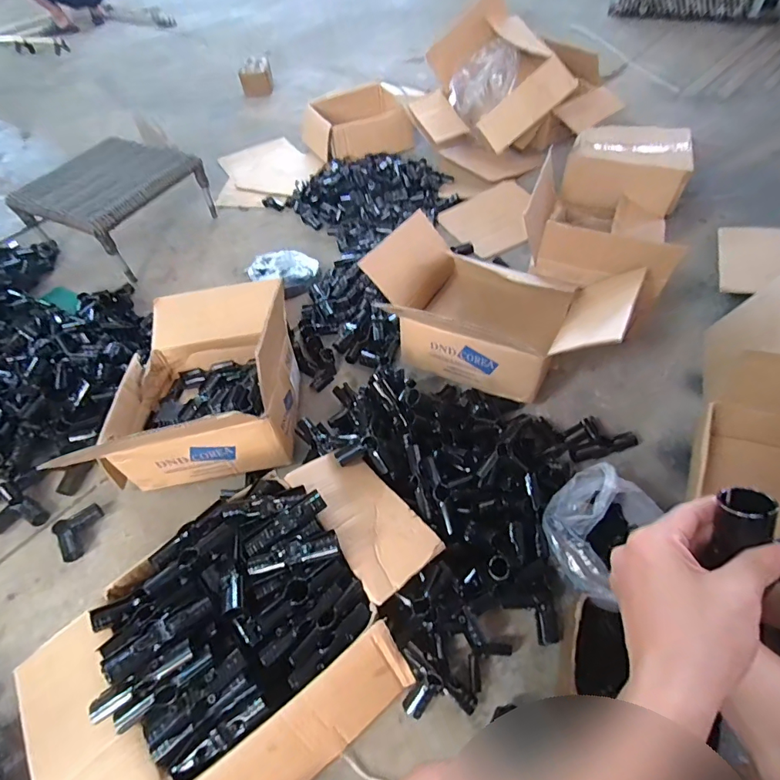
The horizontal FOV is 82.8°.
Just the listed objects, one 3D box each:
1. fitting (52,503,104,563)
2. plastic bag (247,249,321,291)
[{"bbox_3d":[-0.584,0.267,0.838,0.086,0.033,0.071,-36,58,-21],"label":"fitting"},{"bbox_3d":[-0.304,-0.342,1.269,0.190,0.053,0.158,21,57,19],"label":"plastic bag"}]

